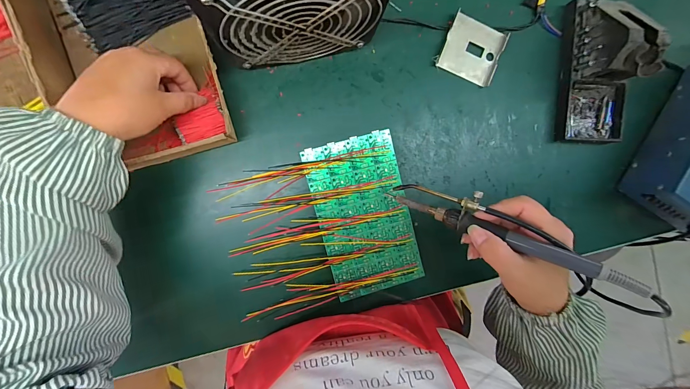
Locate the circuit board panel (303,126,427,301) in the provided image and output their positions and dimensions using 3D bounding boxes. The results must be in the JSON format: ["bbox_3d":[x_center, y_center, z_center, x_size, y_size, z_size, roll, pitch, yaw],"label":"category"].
[{"bbox_3d":[0.021,0.024,0.352,0.102,0.020,0.174,-15,95,-4],"label":"circuit board panel"}]

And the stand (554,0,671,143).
[{"bbox_3d":[0.299,-0.141,0.338,0.077,0.065,0.161,0,94,-5],"label":"stand"}]

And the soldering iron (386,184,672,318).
[{"bbox_3d":[0.142,0.032,0.264,0.219,0.016,0.034,27,92,27],"label":"soldering iron"}]

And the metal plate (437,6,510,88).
[{"bbox_3d":[0.150,-0.170,0.356,0.068,0.009,0.064,20,92,-6],"label":"metal plate"}]

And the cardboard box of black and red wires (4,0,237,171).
[{"bbox_3d":[-0.216,-0.145,0.304,0.151,0.048,0.236,-19,96,-3],"label":"cardboard box of black and red wires"}]

